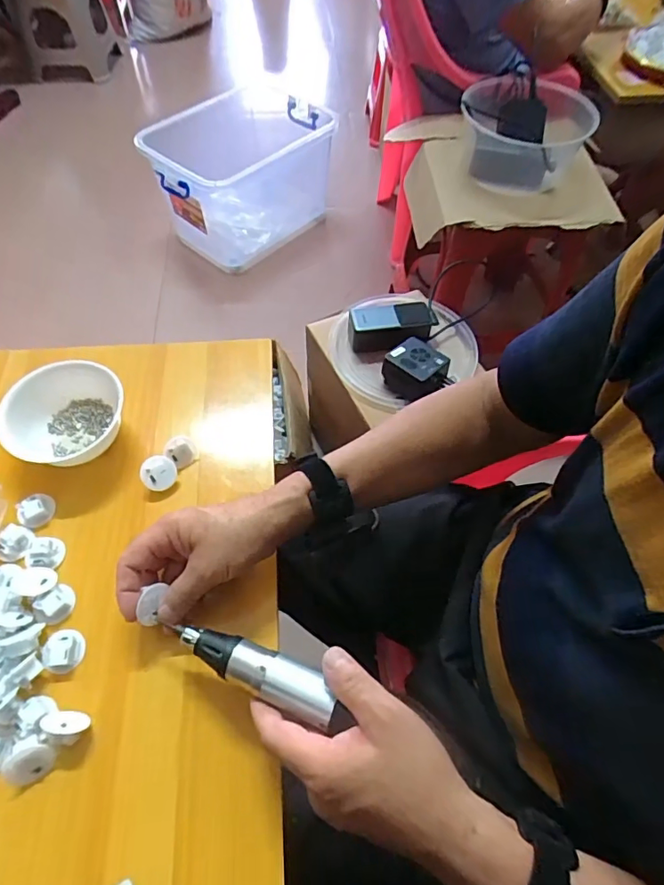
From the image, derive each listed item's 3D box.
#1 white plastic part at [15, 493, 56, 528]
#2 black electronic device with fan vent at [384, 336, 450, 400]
[{"bbox_3d":[-0.281,0.064,0.479,0.026,0.016,0.032,37,64,20],"label":"white plastic part"},{"bbox_3d":[0.131,-0.111,0.799,0.082,0.066,0.077,37,64,20],"label":"black electronic device with fan vent"}]

